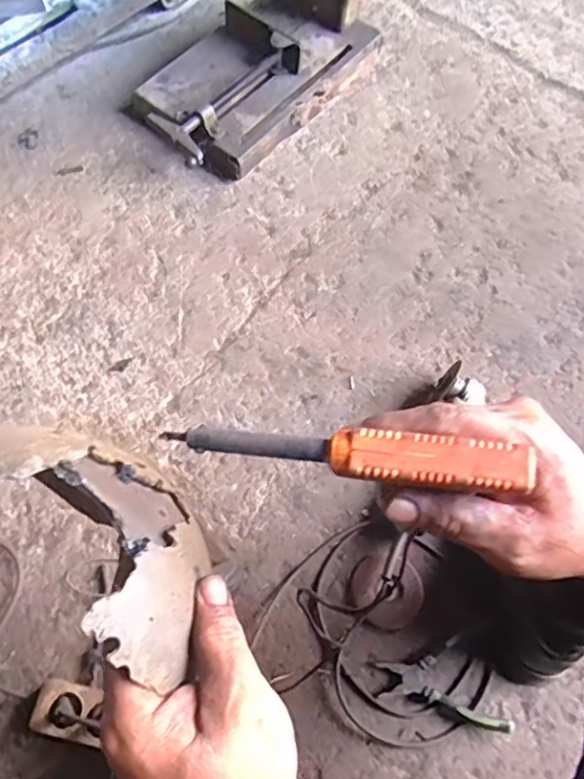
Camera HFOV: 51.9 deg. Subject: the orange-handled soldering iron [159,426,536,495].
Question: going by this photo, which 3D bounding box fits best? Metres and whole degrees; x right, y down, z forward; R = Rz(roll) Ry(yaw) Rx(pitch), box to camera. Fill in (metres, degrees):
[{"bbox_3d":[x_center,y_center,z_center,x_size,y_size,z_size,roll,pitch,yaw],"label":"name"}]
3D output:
[{"bbox_3d":[0.025,0.027,0.278,0.161,0.016,0.029,4,65,12],"label":"orange-handled soldering iron"}]

